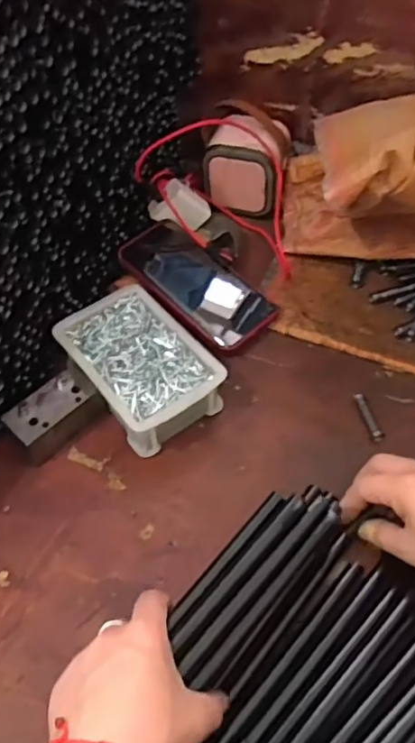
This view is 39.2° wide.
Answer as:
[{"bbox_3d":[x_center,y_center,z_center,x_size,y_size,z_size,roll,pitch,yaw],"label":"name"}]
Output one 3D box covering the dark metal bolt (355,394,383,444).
[{"bbox_3d":[0.142,0.040,0.513,0.009,0.005,0.051,-12,53,-6],"label":"dark metal bolt"}]

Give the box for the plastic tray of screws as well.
[{"bbox_3d":[-0.064,-0.004,0.532,0.097,0.052,0.152,-34,58,-21],"label":"plastic tray of screws"}]

